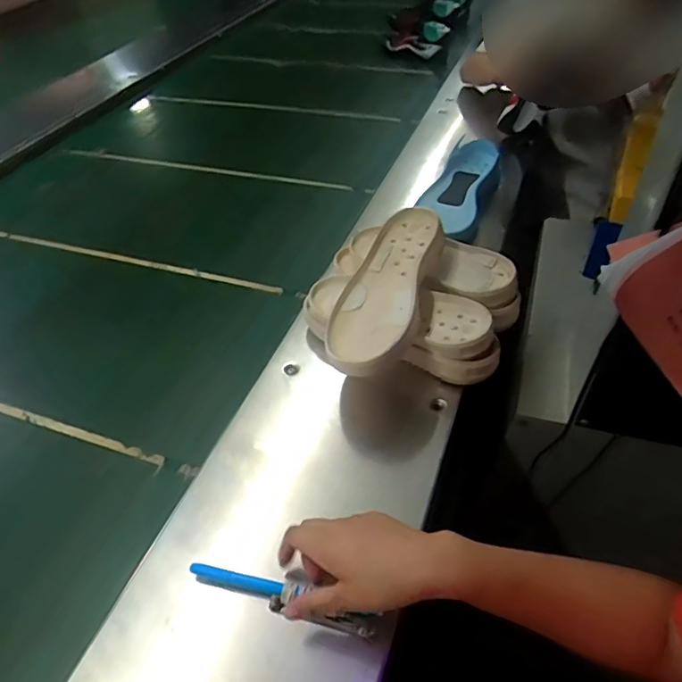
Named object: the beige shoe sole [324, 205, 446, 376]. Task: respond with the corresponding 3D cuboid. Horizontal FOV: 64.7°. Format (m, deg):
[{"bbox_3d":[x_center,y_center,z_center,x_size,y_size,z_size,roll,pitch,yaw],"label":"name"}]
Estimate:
[{"bbox_3d":[0.054,-0.068,0.632,0.096,0.053,0.259,15,50,14],"label":"beige shoe sole"}]

